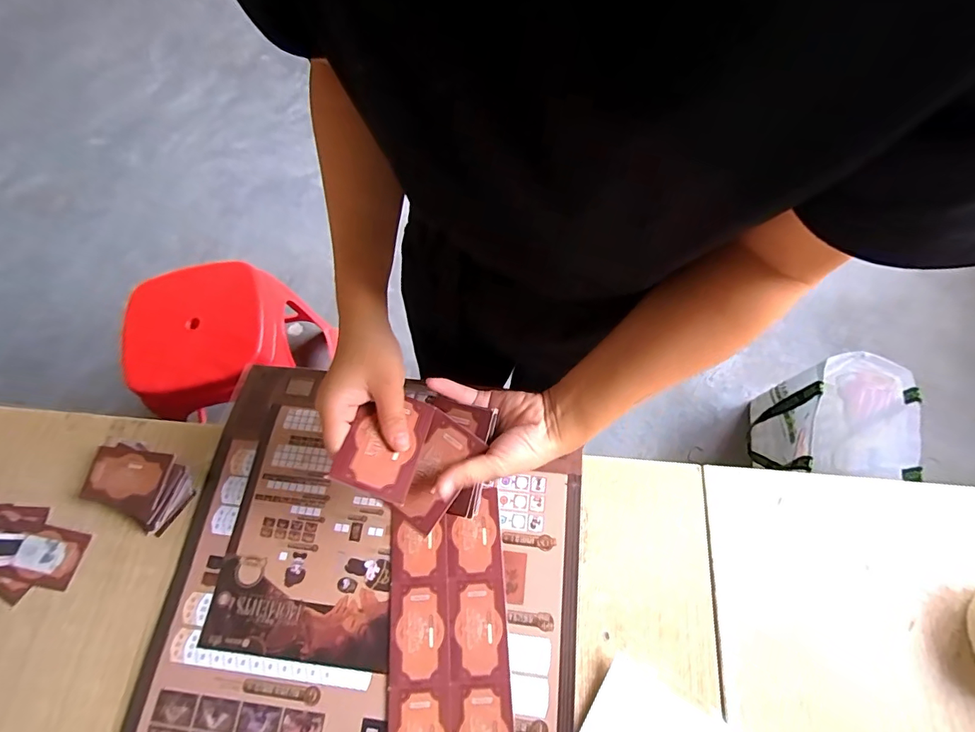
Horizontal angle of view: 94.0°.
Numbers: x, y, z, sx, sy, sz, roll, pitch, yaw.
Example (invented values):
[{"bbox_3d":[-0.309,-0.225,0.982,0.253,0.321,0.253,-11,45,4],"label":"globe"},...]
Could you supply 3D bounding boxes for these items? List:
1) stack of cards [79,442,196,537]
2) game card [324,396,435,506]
[{"bbox_3d":[-0.360,0.123,0.470,0.100,0.036,0.074,20,69,11],"label":"stack of cards"},{"bbox_3d":[-0.074,0.055,0.333,0.054,0.004,0.081,26,50,-13],"label":"game card"}]

